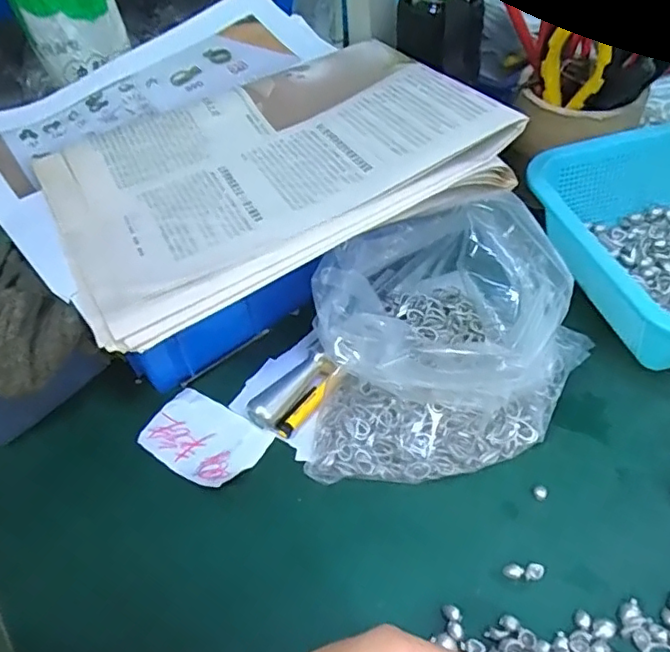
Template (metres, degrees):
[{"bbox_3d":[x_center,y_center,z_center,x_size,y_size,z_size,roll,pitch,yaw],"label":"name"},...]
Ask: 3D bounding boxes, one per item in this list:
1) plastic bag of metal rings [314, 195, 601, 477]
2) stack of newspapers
[{"bbox_3d":[0.076,0.007,0.361,0.175,0.092,0.156,2,49,7],"label":"plastic bag of metal rings"},{"bbox_3d":[-0.047,-0.114,0.389,0.276,0.035,0.197,-24,51,-15],"label":"stack of newspapers"}]

